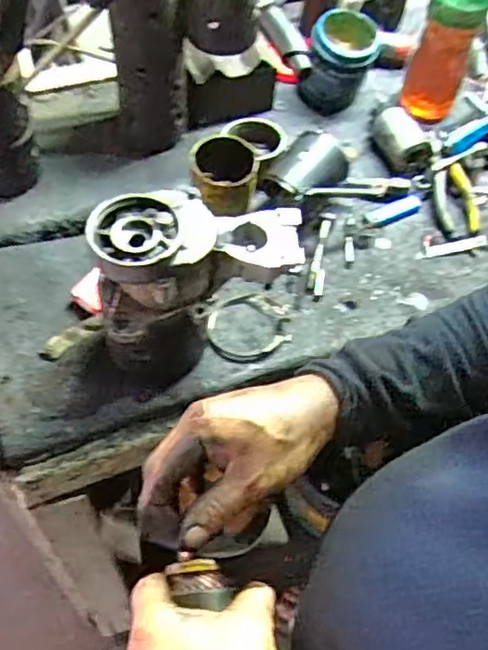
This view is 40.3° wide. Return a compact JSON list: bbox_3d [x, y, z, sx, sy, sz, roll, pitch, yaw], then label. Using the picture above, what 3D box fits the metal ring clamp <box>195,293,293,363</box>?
[{"bbox_3d":[0.001,0.003,0.786,0.113,0.009,0.095,-5,56,-7],"label":"metal ring clamp"}]

